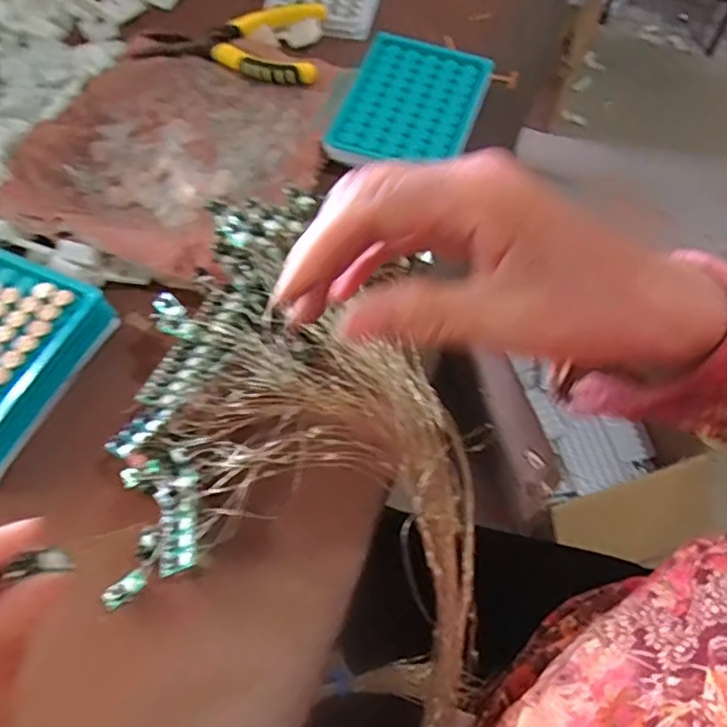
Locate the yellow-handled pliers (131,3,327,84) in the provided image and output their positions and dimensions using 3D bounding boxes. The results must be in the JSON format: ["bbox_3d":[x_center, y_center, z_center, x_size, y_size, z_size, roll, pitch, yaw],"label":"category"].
[{"bbox_3d":[-0.105,-0.266,0.519,0.146,0.013,0.092,7,62,3],"label":"yellow-handled pliers"}]

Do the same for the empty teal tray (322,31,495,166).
[{"bbox_3d":[0.035,-0.196,0.480,0.095,0.012,0.128,18,63,9],"label":"empty teal tray"}]

